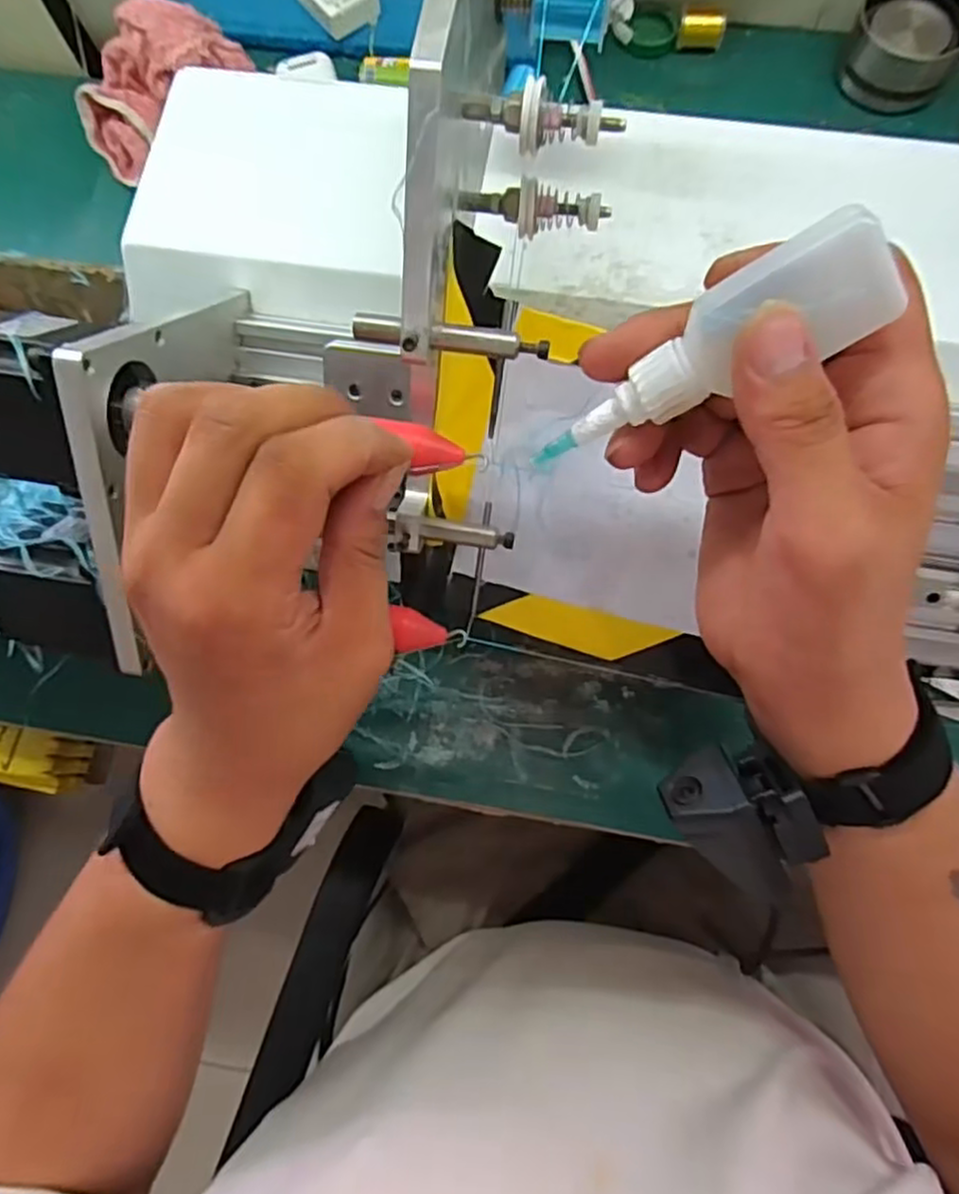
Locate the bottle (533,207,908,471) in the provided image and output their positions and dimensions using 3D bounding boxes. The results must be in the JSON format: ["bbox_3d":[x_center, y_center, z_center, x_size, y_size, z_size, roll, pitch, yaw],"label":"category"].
[{"bbox_3d":[0.065,-0.070,0.219,0.113,0.027,0.024,-26,74,34],"label":"bottle"}]

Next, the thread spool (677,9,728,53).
[{"bbox_3d":[0.163,-0.415,0.524,0.033,0.023,0.020,10,77,4],"label":"thread spool"}]

